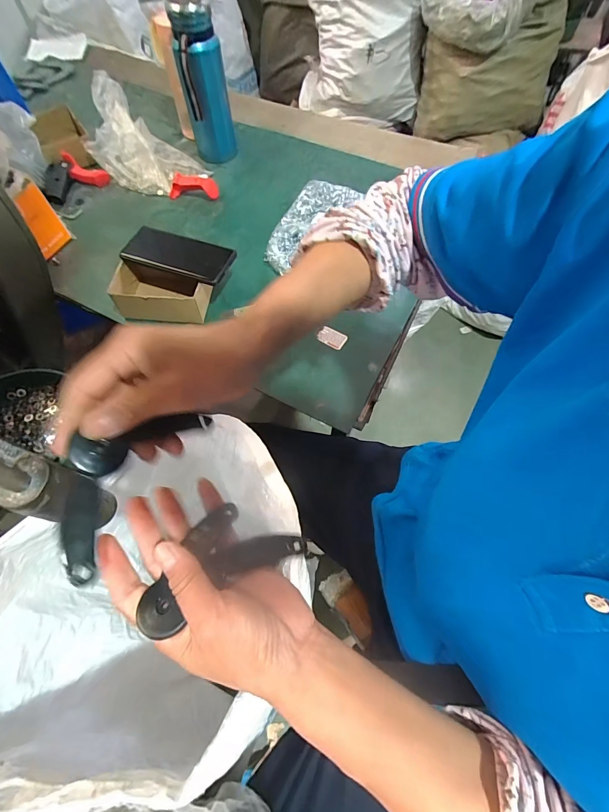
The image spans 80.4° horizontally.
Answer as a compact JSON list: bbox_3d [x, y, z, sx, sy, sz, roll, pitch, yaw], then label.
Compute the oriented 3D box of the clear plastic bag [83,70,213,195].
[{"bbox_3d":[-0.272,-0.446,0.613,0.173,0.123,0.118,14,63,8],"label":"clear plastic bag"}]

